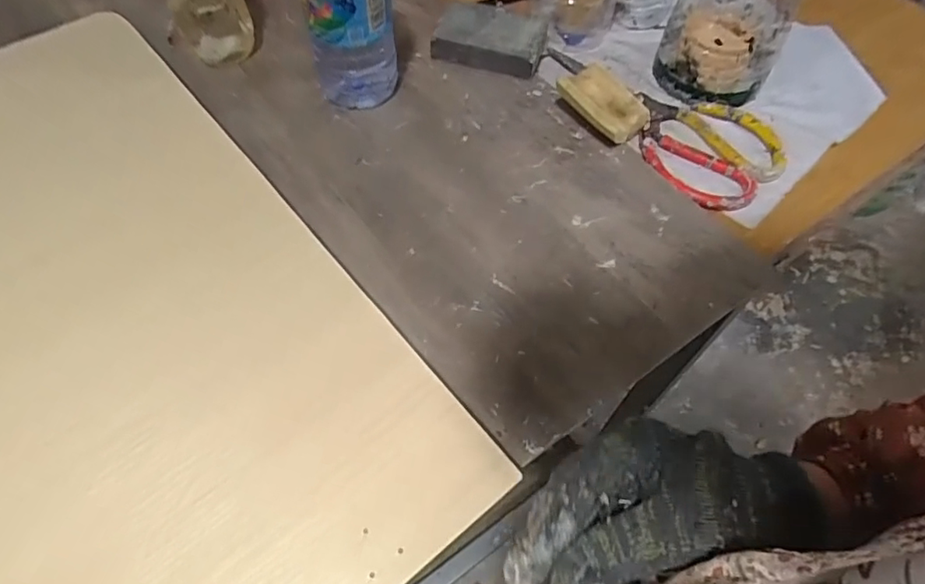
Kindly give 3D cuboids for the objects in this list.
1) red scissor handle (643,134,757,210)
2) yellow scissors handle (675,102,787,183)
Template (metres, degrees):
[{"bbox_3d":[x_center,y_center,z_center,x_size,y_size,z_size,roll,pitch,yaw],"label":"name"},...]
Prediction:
[{"bbox_3d":[0.194,-0.099,0.469,0.098,0.010,0.053,35,64,18],"label":"red scissor handle"},{"bbox_3d":[0.241,-0.135,0.488,0.063,0.010,0.095,-20,61,-13],"label":"yellow scissors handle"}]

